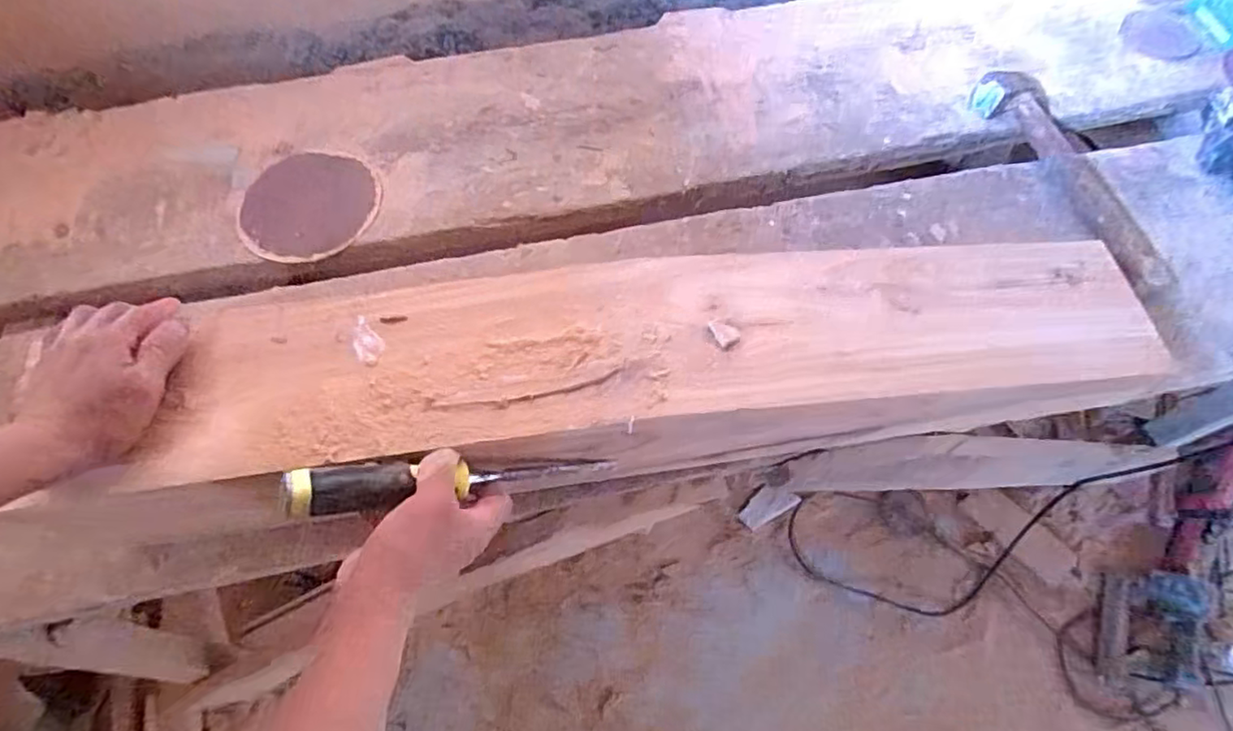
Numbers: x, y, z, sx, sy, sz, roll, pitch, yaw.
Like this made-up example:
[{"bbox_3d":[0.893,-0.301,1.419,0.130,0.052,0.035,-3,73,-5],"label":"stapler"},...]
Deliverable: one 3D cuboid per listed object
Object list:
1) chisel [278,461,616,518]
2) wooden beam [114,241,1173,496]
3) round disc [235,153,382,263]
[{"bbox_3d":[-0.113,0.088,0.483,0.254,0.025,0.027,2,58,-35],"label":"chisel"},{"bbox_3d":[0.057,-0.001,0.561,0.812,0.117,0.157,-4,63,-7],"label":"wooden beam"},{"bbox_3d":[-0.378,-0.199,0.774,0.174,0.012,0.157,-6,63,0],"label":"round disc"}]

